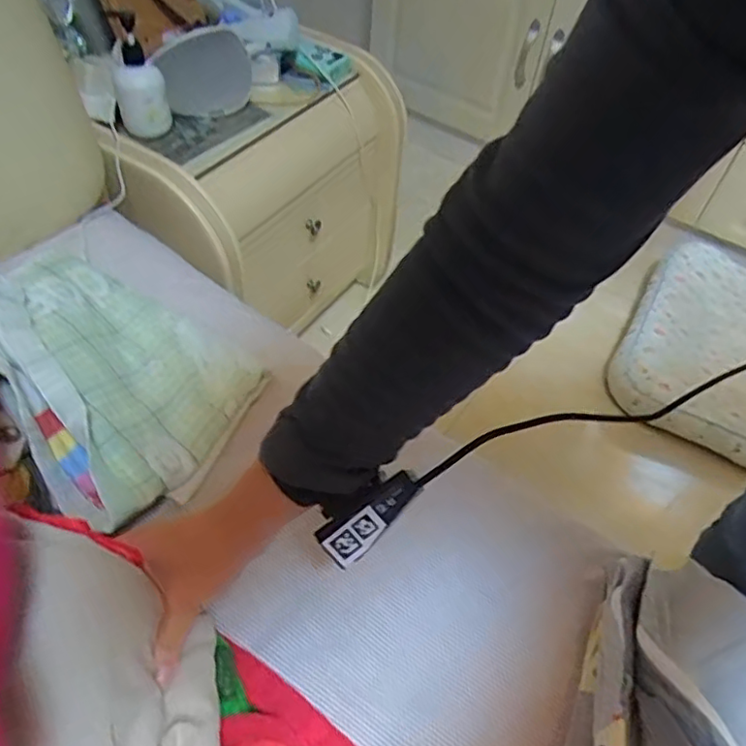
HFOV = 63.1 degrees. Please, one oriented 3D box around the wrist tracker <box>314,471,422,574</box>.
[{"bbox_3d":[-0.002,0.089,0.383,0.071,0.017,0.028,-42,98,3],"label":"wrist tracker"}]

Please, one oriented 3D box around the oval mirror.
[{"bbox_3d":[-0.236,-0.422,0.858,0.028,0.109,0.152,28,50,29],"label":"oval mirror"}]

